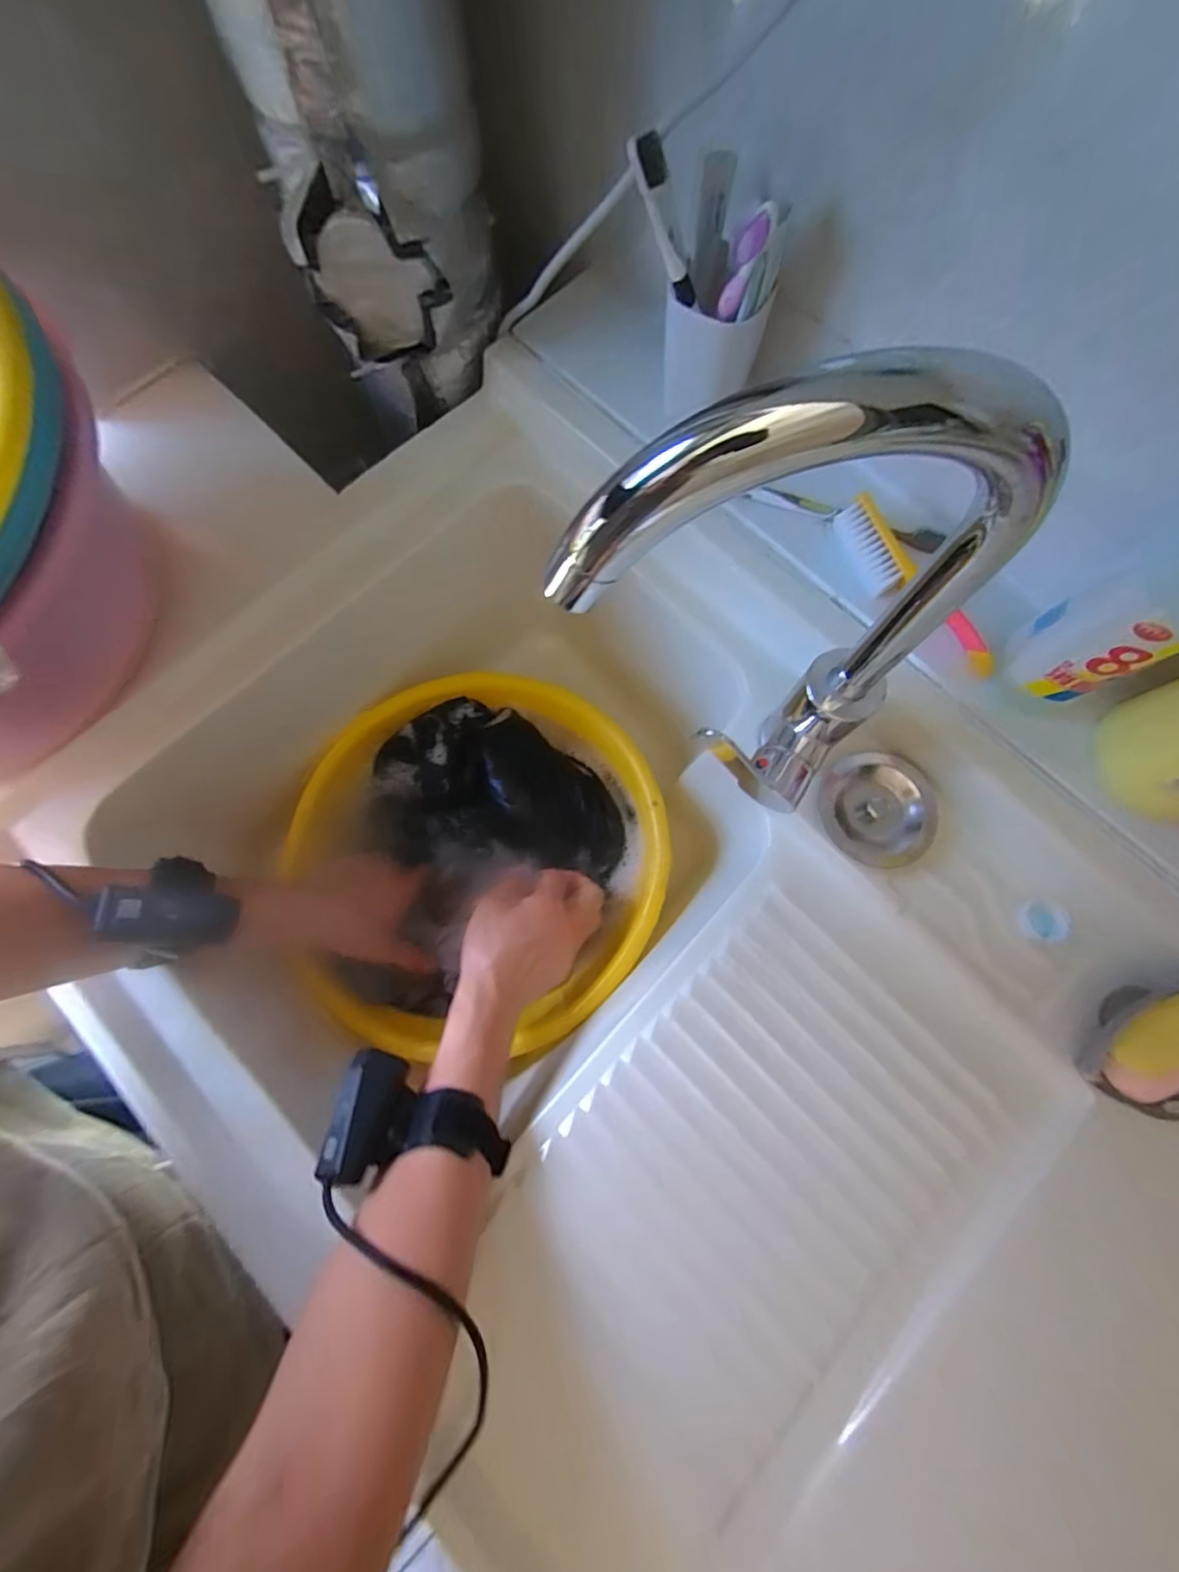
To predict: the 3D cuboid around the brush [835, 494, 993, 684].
[{"bbox_3d":[0.232,-0.141,0.414,0.021,0.030,0.153,-30,78,-6],"label":"brush"}]

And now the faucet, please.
[{"bbox_3d":[0.086,-0.045,0.266,0.185,0.278,0.073,-17,76,-3],"label":"faucet"}]

